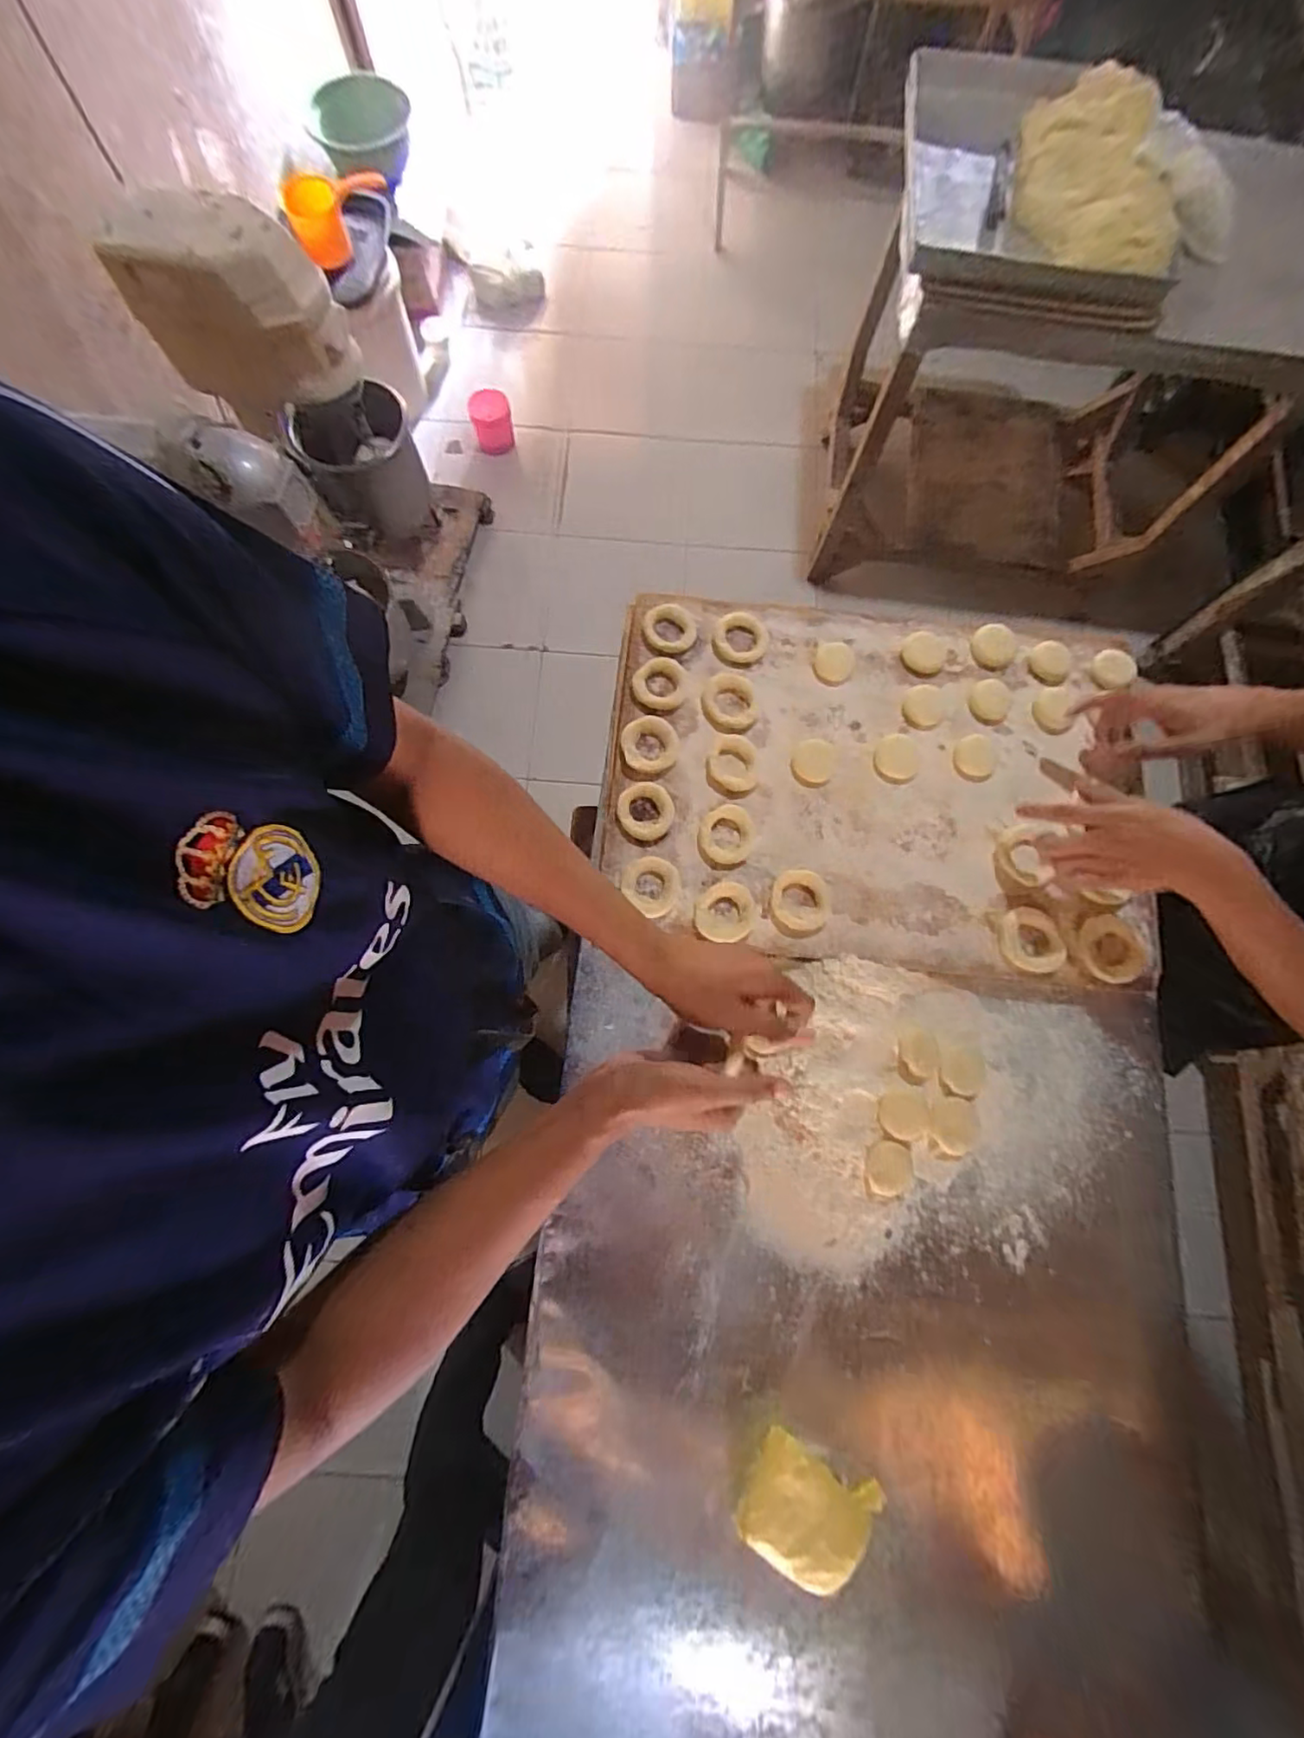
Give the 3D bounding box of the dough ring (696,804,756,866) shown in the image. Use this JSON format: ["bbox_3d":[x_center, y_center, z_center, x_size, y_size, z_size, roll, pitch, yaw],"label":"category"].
[{"bbox_3d":[0.083,-0.039,0.668,0.060,0.009,0.067,12,80,2],"label":"dough ring"}]

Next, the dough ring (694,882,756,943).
[{"bbox_3d":[0.079,0.045,0.651,0.063,0.014,0.058,0,79,-1],"label":"dough ring"}]

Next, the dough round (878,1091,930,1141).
[{"bbox_3d":[0.255,0.250,0.612,0.050,0.006,0.045,3,79,0],"label":"dough round"}]

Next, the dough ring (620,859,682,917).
[{"bbox_3d":[0.002,0.017,0.659,0.058,0.008,0.064,-43,83,-8],"label":"dough ring"}]

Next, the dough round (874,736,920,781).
[{"bbox_3d":[0.282,-0.128,0.694,0.050,0.007,0.055,0,79,-1],"label":"dough round"}]

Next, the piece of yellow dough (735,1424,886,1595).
[{"bbox_3d":[0.138,0.574,0.540,0.115,0.039,0.095,31,81,5],"label":"piece of yellow dough"}]

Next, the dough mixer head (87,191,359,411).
[{"bbox_3d":[-0.756,-1.030,1.126,0.346,0.276,0.139,6,77,1],"label":"dough mixer head"}]

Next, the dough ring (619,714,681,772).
[{"bbox_3d":[-0.002,-0.141,0.682,0.064,0.012,0.065,0,79,-1],"label":"dough ring"}]

